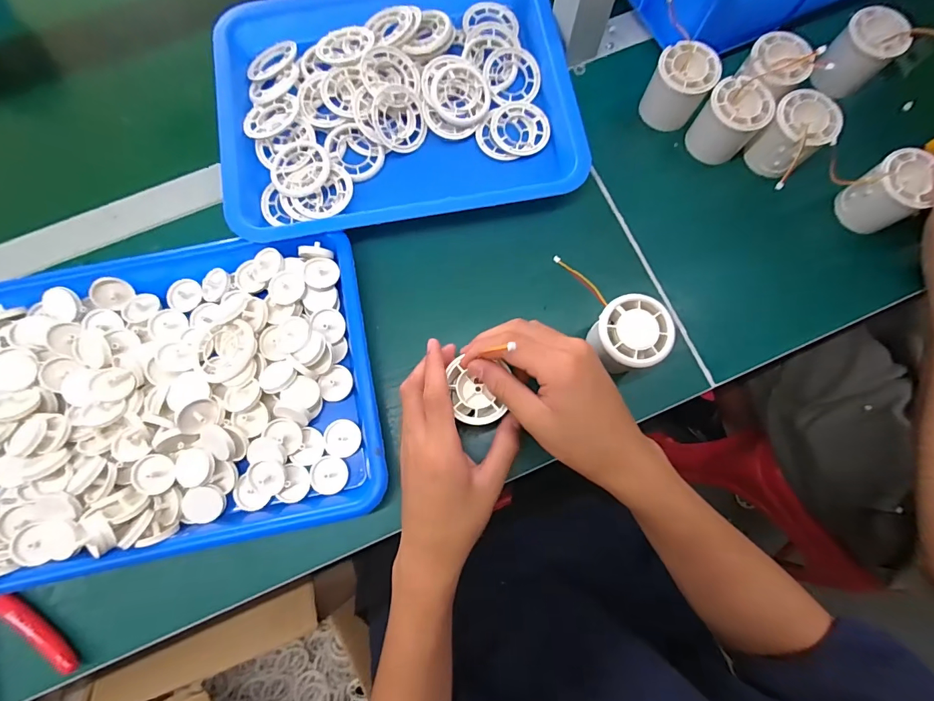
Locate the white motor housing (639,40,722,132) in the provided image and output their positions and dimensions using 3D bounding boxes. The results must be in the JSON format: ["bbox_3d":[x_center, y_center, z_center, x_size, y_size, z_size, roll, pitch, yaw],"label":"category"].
[{"bbox_3d":[0.199,-0.248,0.405,0.051,0.056,0.047,0,78,0],"label":"white motor housing"}]

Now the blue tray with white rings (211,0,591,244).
[{"bbox_3d":[-0.071,-0.251,0.417,0.327,0.032,0.274,-12,78,-2],"label":"blue tray with white rings"}]

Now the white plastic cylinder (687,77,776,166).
[{"bbox_3d":[0.239,-0.207,0.399,0.055,0.060,0.060,39,81,8],"label":"white plastic cylinder"}]

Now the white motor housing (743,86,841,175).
[{"bbox_3d":[0.294,-0.194,0.401,0.058,0.070,0.055,-34,80,-7],"label":"white motor housing"}]

